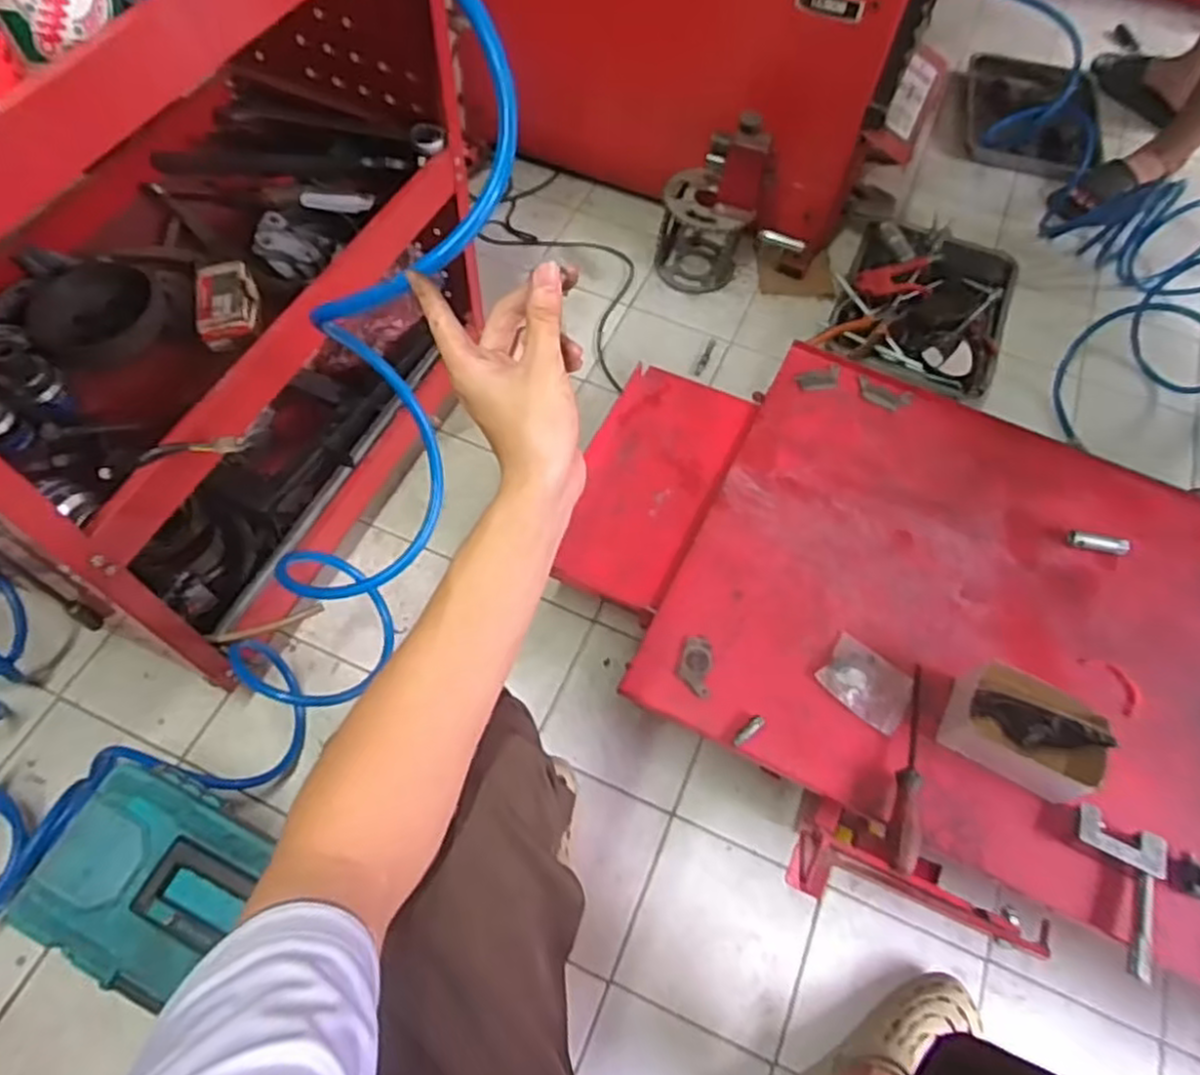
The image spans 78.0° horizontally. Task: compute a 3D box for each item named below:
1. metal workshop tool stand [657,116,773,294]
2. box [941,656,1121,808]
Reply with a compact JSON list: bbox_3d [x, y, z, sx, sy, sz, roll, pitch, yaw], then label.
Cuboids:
[{"bbox_3d":[0.199,-0.591,1.319,0.169,0.293,0.144,22,62,10],"label":"metal workshop tool stand"},{"bbox_3d":[0.449,0.208,0.791,0.140,0.078,0.097,27,63,12],"label":"box"}]

